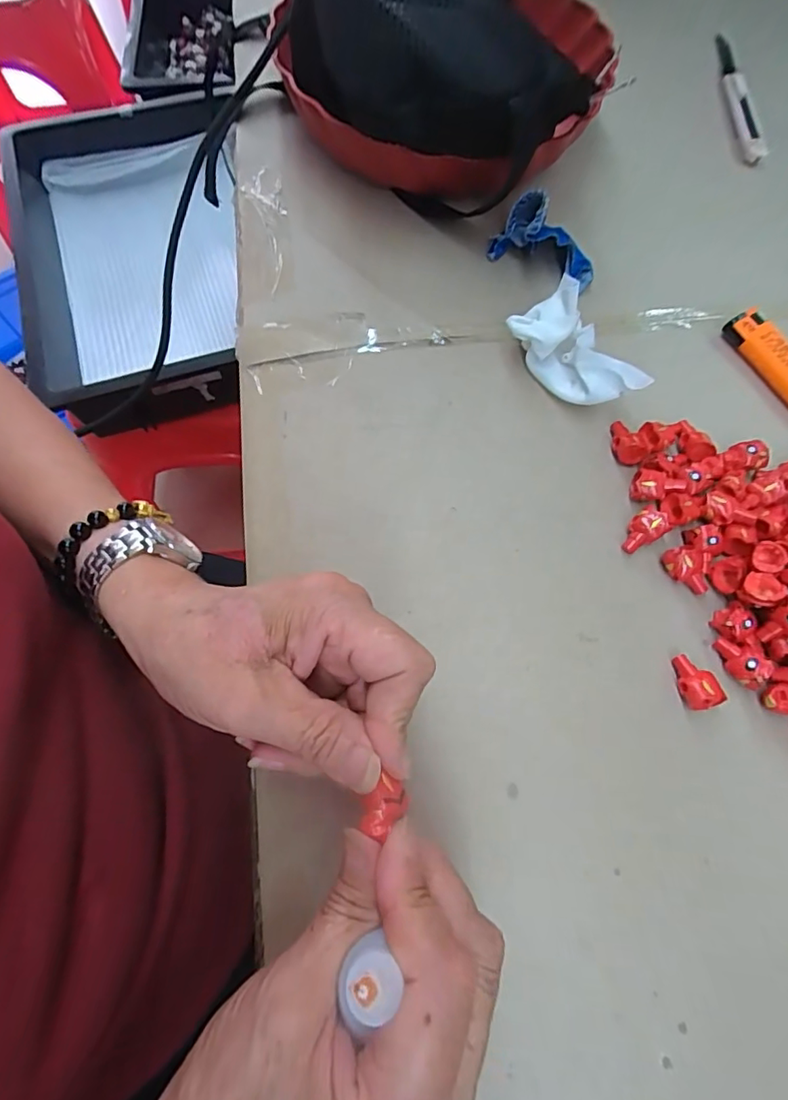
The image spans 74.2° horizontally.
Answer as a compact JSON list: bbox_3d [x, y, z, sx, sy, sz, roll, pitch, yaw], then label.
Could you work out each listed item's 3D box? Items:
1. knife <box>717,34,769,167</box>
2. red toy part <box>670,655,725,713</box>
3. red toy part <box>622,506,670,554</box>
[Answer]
[{"bbox_3d":[0.287,-0.382,0.437,0.018,0.014,0.185,5,69,2],"label":"knife"},{"bbox_3d":[0.144,0.063,0.248,0.015,0.014,0.025,-11,69,-6],"label":"red toy part"},{"bbox_3d":[0.130,-0.010,0.274,0.023,0.015,0.016,-35,73,-14],"label":"red toy part"}]

